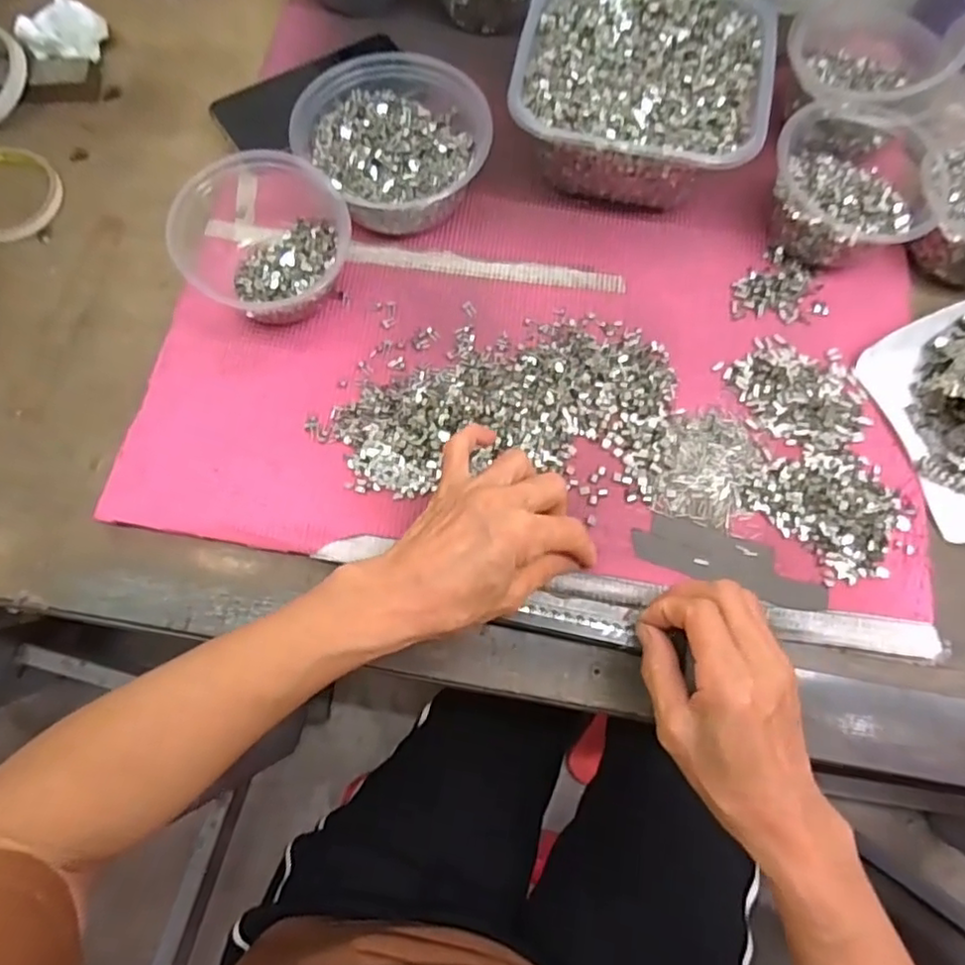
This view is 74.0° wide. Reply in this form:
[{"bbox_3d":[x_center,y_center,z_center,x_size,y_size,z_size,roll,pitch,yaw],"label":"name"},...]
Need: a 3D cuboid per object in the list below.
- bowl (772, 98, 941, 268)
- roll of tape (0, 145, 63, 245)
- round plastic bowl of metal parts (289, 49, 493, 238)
[{"bbox_3d":[0.260,-0.215,0.464,0.114,0.055,0.120,1,70,-2],"label":"bowl"},{"bbox_3d":[-0.371,-0.224,0.495,0.091,0.012,0.081,42,74,12],"label":"roll of tape"},{"bbox_3d":[-0.061,-0.242,0.468,0.123,0.061,0.118,1,70,-2],"label":"round plastic bowl of metal parts"}]

